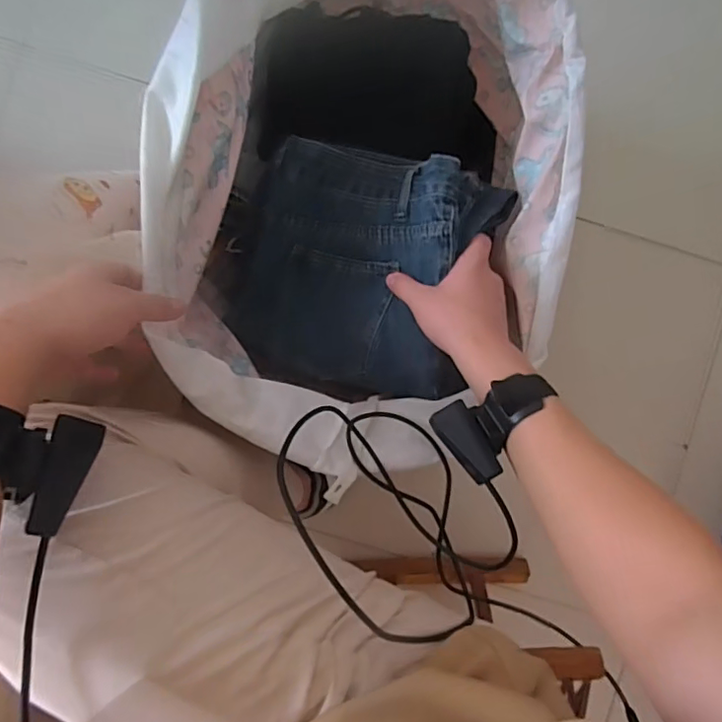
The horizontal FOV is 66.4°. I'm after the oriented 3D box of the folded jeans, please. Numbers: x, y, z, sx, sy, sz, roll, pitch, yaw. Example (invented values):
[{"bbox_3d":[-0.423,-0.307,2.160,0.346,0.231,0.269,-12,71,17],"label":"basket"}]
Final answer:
[{"bbox_3d":[-0.004,-0.100,0.601,0.262,0.071,0.253,11,92,28],"label":"folded jeans"}]

